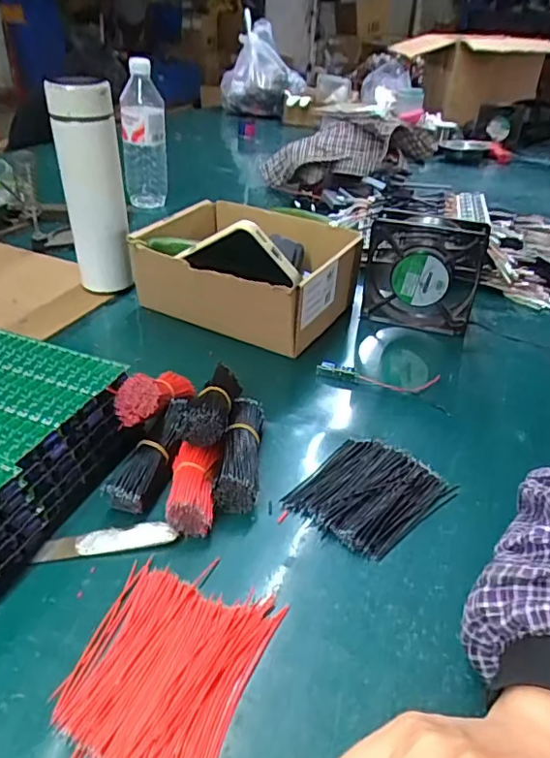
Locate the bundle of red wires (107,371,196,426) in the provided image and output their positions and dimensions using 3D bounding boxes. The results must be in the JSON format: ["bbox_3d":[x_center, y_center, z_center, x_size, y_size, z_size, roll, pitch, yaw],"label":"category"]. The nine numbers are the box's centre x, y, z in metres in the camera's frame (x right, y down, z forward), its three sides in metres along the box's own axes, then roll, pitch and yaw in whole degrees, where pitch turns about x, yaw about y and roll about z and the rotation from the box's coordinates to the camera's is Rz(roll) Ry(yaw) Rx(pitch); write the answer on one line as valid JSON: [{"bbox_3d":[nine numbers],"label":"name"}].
[{"bbox_3d":[-0.094,0.009,0.450,0.036,0.035,0.103,5,10,12],"label":"bundle of red wires"}]

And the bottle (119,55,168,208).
[{"bbox_3d":[-0.219,-0.402,0.908,0.075,0.223,0.061,-8,35,-16],"label":"bottle"}]

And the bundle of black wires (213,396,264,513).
[{"bbox_3d":[-0.025,0.057,0.428,0.029,0.037,0.101,4,34,1],"label":"bundle of black wires"}]

